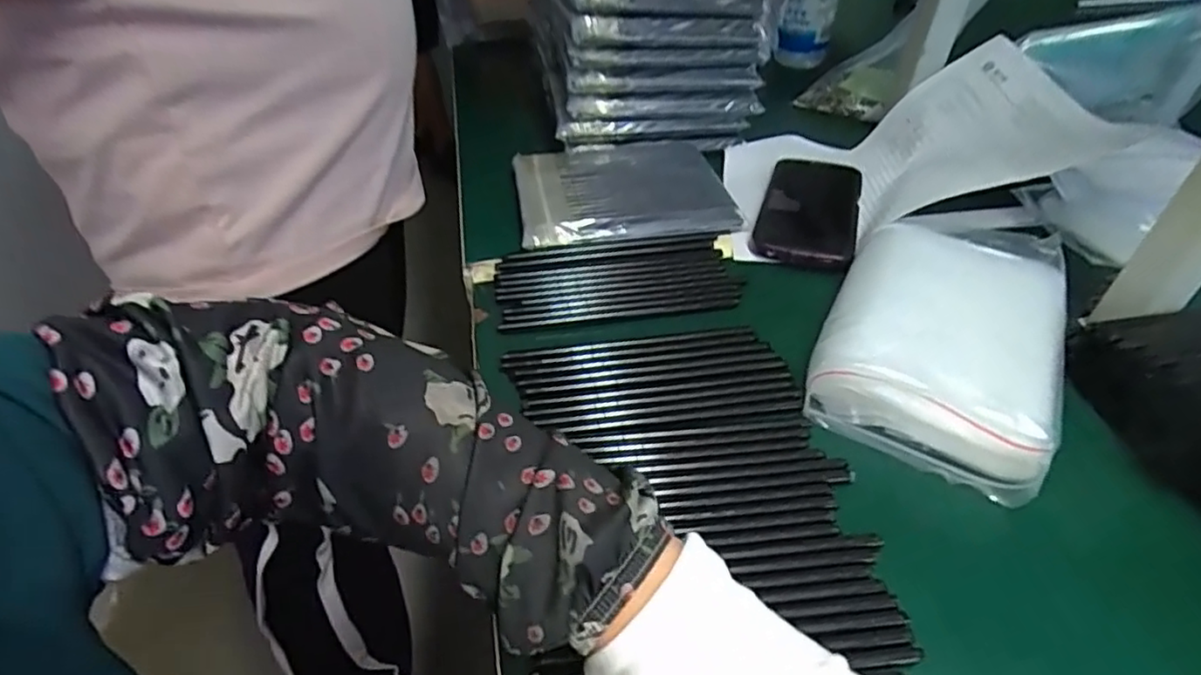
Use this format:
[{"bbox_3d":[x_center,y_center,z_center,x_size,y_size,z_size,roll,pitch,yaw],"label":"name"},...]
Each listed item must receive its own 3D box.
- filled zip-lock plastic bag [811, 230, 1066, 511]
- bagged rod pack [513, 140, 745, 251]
[{"bbox_3d":[0.233,-0.012,0.432,0.139,0.046,0.236,21,46,20],"label":"filled zip-lock plastic bag"},{"bbox_3d":[0.015,-0.132,0.563,0.177,0.022,0.148,-7,43,-10],"label":"bagged rod pack"}]

